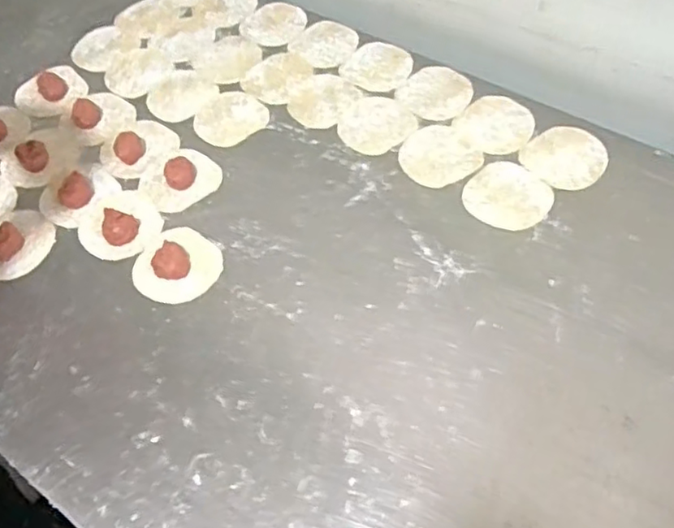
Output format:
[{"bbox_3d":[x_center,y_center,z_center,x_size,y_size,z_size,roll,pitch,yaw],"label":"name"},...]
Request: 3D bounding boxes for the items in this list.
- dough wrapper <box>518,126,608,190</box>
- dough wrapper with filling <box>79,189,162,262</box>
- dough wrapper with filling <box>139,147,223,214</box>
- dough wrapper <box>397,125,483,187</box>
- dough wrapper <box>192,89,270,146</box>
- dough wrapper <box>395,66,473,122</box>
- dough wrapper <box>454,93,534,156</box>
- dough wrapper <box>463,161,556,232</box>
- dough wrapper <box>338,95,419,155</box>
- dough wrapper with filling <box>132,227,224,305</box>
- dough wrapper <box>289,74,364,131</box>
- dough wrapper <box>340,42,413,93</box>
[{"bbox_3d":[0.238,-0.112,0.664,0.083,0.004,0.080,-2,57,2],"label":"dough wrapper"},{"bbox_3d":[-0.225,-0.047,0.647,0.079,0.020,0.083,-2,57,2],"label":"dough wrapper with filling"},{"bbox_3d":[-0.169,-0.093,0.681,0.081,0.013,0.075,-2,57,2],"label":"dough wrapper with filling"},{"bbox_3d":[0.106,-0.116,0.678,0.075,0.004,0.079,-33,61,-17],"label":"dough wrapper"},{"bbox_3d":[-0.125,-0.168,0.735,0.080,0.004,0.074,-2,57,2],"label":"dough wrapper"},{"bbox_3d":[0.114,-0.197,0.731,0.078,0.004,0.084,-2,57,2],"label":"dough wrapper"},{"bbox_3d":[0.174,-0.153,0.698,0.079,0.004,0.082,-2,57,2],"label":"dough wrapper"},{"bbox_3d":[0.171,-0.068,0.637,0.077,0.005,0.081,-2,57,2],"label":"dough wrapper"},{"bbox_3d":[0.043,-0.157,0.710,0.079,0.006,0.082,-2,57,2],"label":"dough wrapper"},{"bbox_3d":[-0.155,-0.001,0.613,0.080,0.017,0.079,-2,57,2],"label":"dough wrapper with filling"},{"bbox_3d":[-0.017,-0.190,0.739,0.068,0.004,0.082,28,63,19],"label":"dough wrapper"},{"bbox_3d":[0.049,-0.237,0.761,0.080,0.004,0.076,-2,57,2],"label":"dough wrapper"}]

